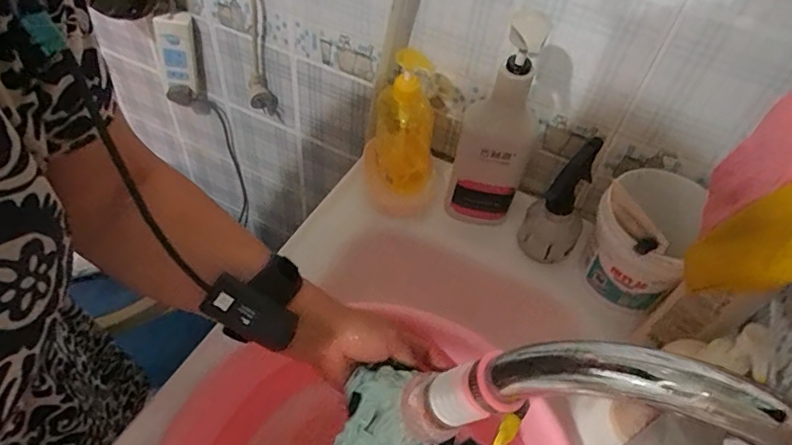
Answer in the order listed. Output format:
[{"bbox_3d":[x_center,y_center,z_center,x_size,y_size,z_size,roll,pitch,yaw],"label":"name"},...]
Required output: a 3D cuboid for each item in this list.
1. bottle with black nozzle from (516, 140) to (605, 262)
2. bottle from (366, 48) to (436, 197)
[{"bbox_3d":[0.197,-0.026,0.594,0.068,0.145,0.081,25,53,16],"label":"bottle with black nozzle"},{"bbox_3d":[0.007,-0.119,0.627,0.082,0.185,0.051,5,50,0],"label":"bottle"}]

